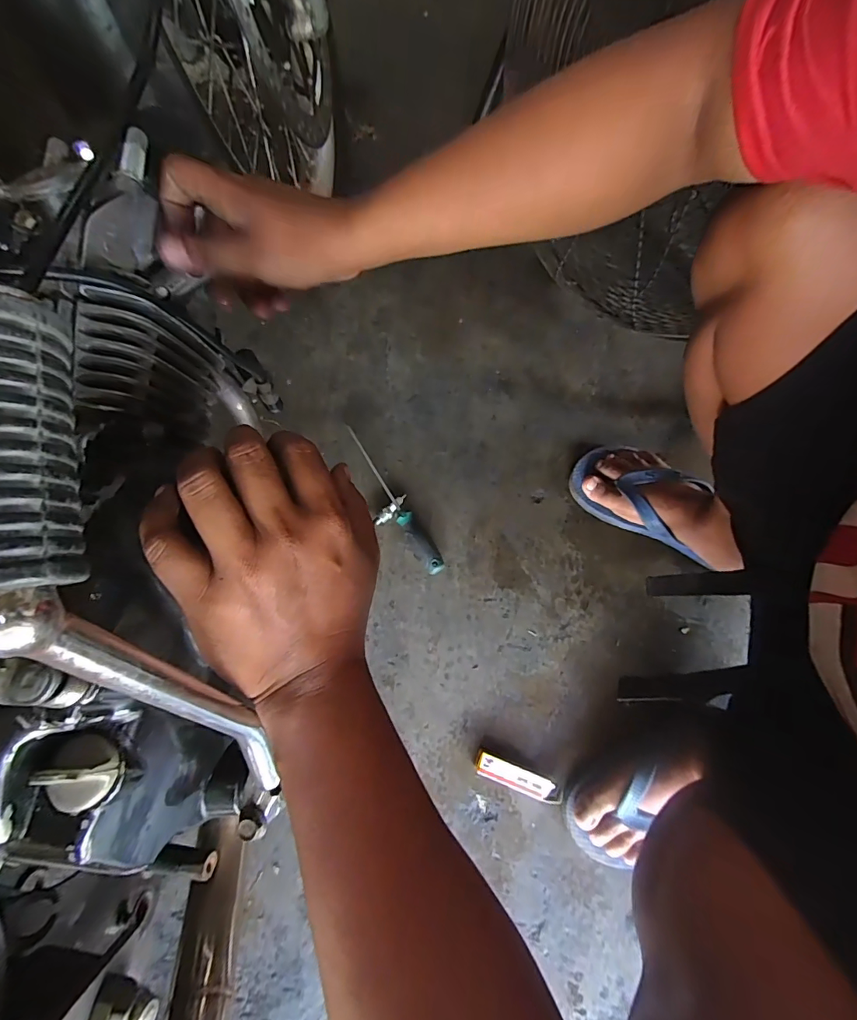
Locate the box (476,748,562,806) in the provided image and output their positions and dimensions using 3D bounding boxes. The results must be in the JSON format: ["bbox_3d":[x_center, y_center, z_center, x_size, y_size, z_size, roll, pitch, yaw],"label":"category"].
[{"bbox_3d":[0.102,0.302,0.504,0.098,0.024,0.025,20,75,4],"label":"box"}]

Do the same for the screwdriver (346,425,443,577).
[{"bbox_3d":[-0.051,-0.016,0.582,0.025,0.028,0.230,-31,78,-9],"label":"screwdriver"}]

